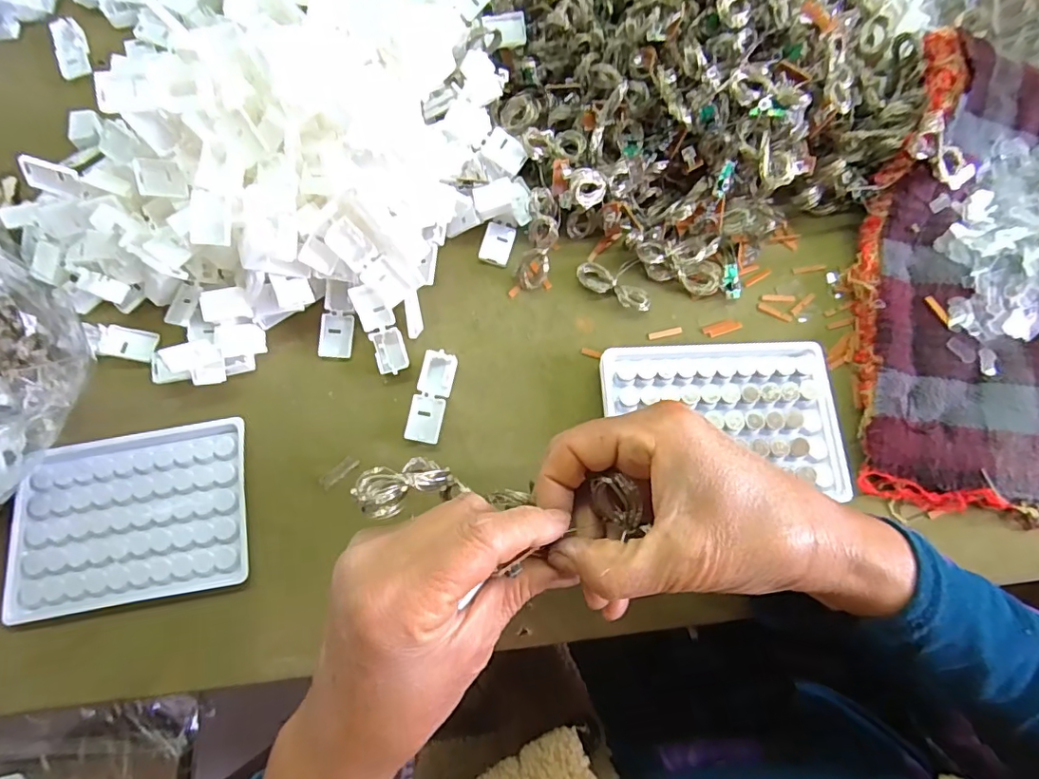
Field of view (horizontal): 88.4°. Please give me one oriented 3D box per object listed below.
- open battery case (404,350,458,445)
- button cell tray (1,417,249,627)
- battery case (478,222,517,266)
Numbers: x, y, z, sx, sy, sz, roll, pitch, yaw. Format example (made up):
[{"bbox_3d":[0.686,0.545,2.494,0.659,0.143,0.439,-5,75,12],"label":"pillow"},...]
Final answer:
[{"bbox_3d":[-0.053,0.004,0.321,0.020,0.010,0.055,10,73,3],"label":"open battery case"},{"bbox_3d":[-0.218,0.071,0.301,0.125,0.012,0.094,-10,73,-3],"label":"button cell tray"},{"bbox_3d":[-0.015,-0.097,0.356,0.019,0.005,0.028,15,74,5],"label":"battery case"}]

